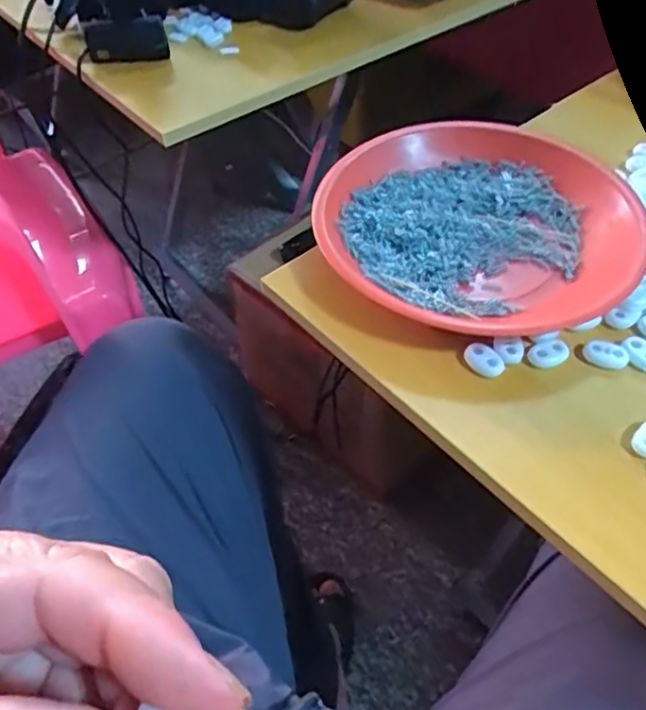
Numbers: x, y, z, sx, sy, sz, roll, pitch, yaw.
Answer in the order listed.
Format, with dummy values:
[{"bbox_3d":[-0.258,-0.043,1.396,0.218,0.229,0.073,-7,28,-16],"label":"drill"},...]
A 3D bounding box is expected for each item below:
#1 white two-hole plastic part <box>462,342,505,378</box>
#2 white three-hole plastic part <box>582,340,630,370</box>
[{"bbox_3d":[0.086,0.003,0.319,0.015,0.006,0.021,-30,57,-22],"label":"white two-hole plastic part"},{"bbox_3d":[0.150,-0.001,0.319,0.023,0.004,0.015,16,53,13],"label":"white three-hole plastic part"}]

